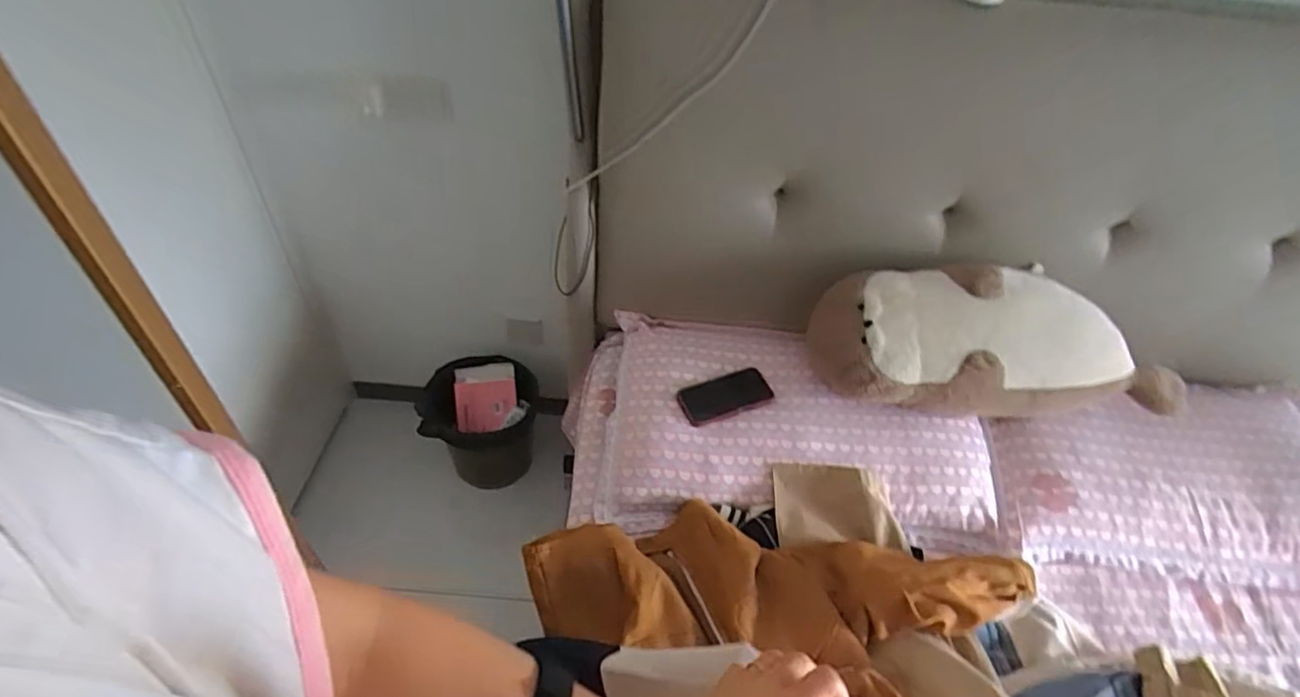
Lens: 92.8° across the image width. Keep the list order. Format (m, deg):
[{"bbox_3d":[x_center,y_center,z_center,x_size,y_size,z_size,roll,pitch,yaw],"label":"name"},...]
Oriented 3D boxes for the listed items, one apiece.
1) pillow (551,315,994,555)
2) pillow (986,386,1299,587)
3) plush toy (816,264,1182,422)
[{"bbox_3d":[0.212,0.146,1.101,0.718,0.147,0.372,7,45,1],"label":"pillow"},{"bbox_3d":[0.910,0.203,1.108,0.634,0.119,0.408,7,45,1],"label":"pillow"},{"bbox_3d":[0.592,0.004,1.057,0.618,0.228,0.164,3,45,-3],"label":"plush toy"}]

